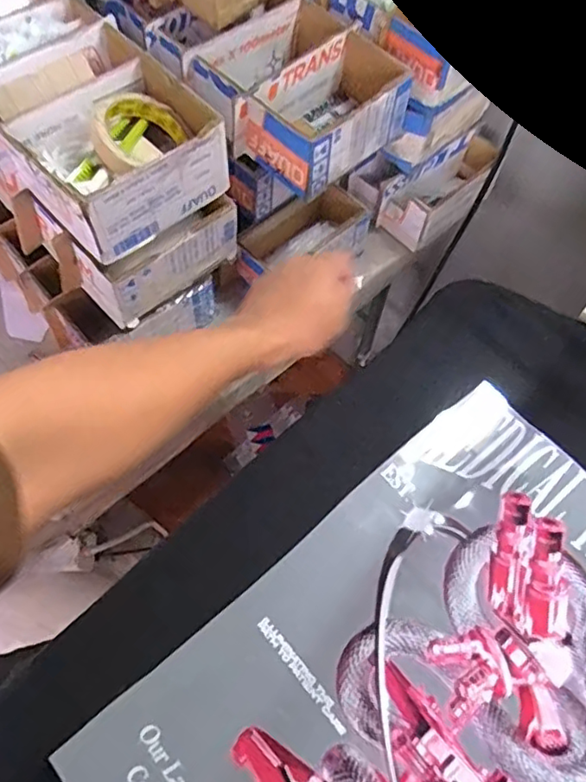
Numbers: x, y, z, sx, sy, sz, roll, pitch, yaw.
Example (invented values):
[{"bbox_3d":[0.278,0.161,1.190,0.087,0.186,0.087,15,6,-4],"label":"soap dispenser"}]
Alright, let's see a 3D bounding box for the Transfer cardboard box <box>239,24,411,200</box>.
[{"bbox_3d":[0.040,-0.288,0.616,0.102,0.069,0.183,40,68,15],"label":"Transfer cardboard box"}]

